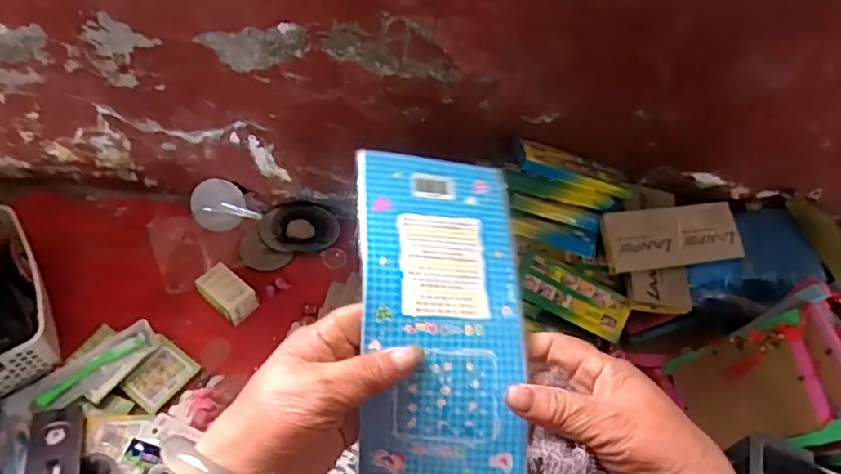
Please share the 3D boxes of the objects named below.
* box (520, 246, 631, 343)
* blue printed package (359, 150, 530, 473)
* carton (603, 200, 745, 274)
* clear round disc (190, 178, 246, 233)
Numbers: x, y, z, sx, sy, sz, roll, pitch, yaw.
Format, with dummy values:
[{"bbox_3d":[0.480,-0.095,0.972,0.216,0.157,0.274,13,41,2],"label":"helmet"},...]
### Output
[{"bbox_3d":[0.223,0.085,0.824,0.176,0.021,0.073,26,87,-9],"label":"box"},{"bbox_3d":[0.013,0.068,0.334,0.095,0.045,0.244,-1,81,-5],"label":"blue printed package"},{"bbox_3d":[0.379,-0.001,0.845,0.218,0.023,0.092,-6,71,-11],"label":"carton"},{"bbox_3d":[-0.356,-0.056,0.982,0.090,0.013,0.089,-1,100,-5],"label":"clear round disc"}]

